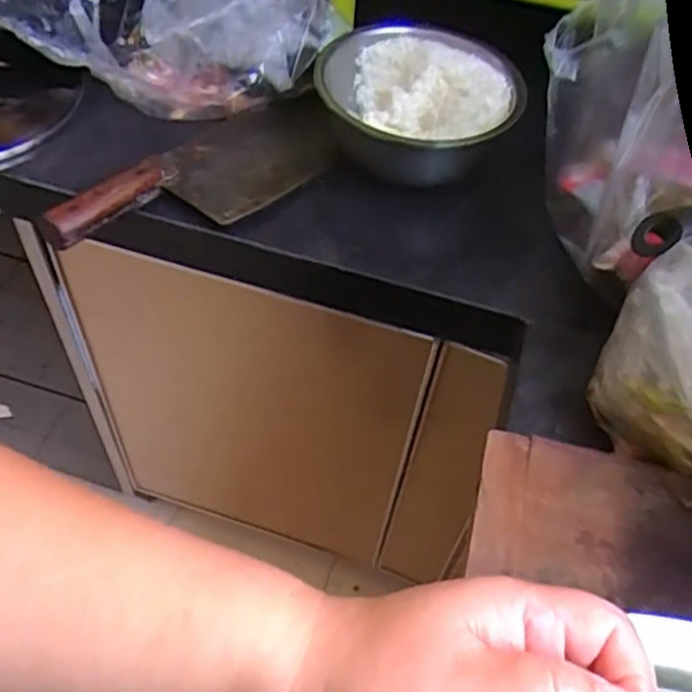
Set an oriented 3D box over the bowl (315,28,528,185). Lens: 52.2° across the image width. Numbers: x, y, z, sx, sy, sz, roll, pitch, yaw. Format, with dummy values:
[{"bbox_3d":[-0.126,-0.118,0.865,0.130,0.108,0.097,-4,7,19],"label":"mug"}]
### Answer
[{"bbox_3d":[0.064,-0.216,0.668,0.175,0.096,0.167,3,52,-3],"label":"bowl"}]

